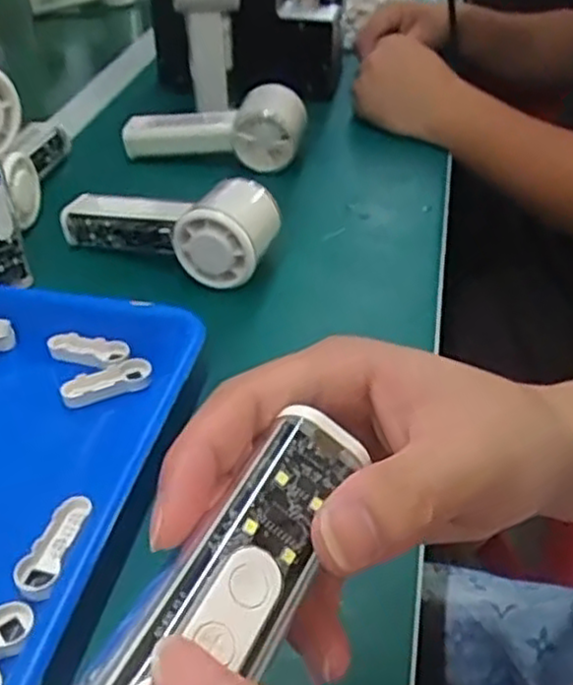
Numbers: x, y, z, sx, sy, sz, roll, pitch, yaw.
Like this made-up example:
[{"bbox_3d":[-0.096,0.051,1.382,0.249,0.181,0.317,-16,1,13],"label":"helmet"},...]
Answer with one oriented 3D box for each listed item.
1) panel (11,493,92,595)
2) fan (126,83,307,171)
[{"bbox_3d":[-0.105,0.091,0.337,0.015,0.011,0.047,12,42,16],"label":"panel"},{"bbox_3d":[-0.062,-0.183,0.644,0.161,0.057,0.052,-1,40,1],"label":"fan"}]

